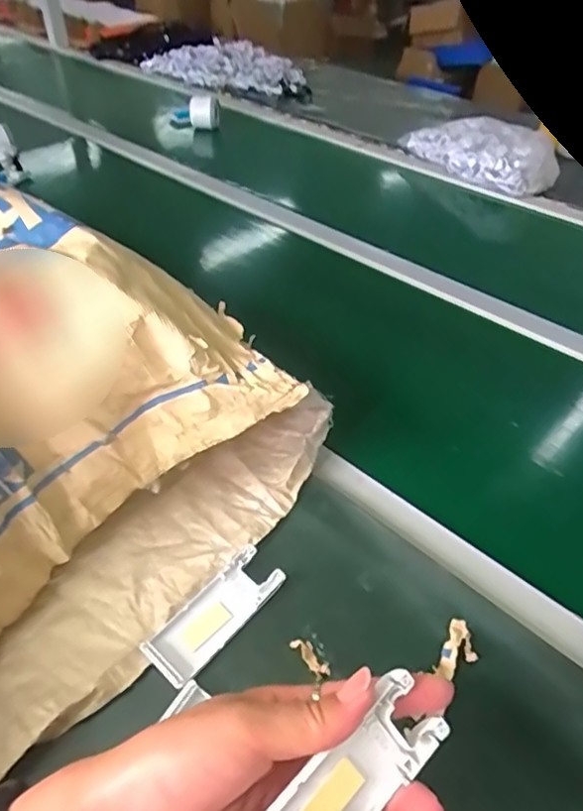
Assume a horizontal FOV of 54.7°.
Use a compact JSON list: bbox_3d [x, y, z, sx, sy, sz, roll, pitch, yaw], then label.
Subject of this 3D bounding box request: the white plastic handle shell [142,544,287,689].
[{"bbox_3d":[-0.052,0.143,0.391,0.037,0.012,0.100,32,51,28],"label":"white plastic handle shell"}]

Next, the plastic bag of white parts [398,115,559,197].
[{"bbox_3d":[0.341,-0.464,1.017,0.134,0.066,0.295,-19,48,-21],"label":"plastic bag of white parts"}]

